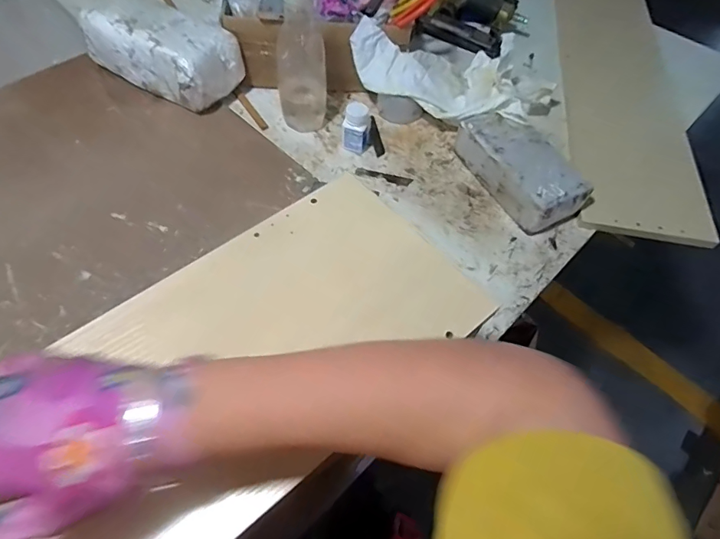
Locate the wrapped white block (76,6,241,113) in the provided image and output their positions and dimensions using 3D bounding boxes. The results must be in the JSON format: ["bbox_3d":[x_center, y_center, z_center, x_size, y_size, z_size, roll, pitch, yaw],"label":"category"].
[{"bbox_3d":[-0.326,-0.362,0.743,0.232,0.112,0.124,28,62,13],"label":"wrapped white block"}]

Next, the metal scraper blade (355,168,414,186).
[{"bbox_3d":[0.039,-0.150,0.717,0.091,0.004,0.020,12,59,4],"label":"metal scraper blade"}]

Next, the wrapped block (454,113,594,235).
[{"bbox_3d":[0.241,-0.156,0.682,0.104,0.065,0.204,-25,64,-17],"label":"wrapped block"}]

